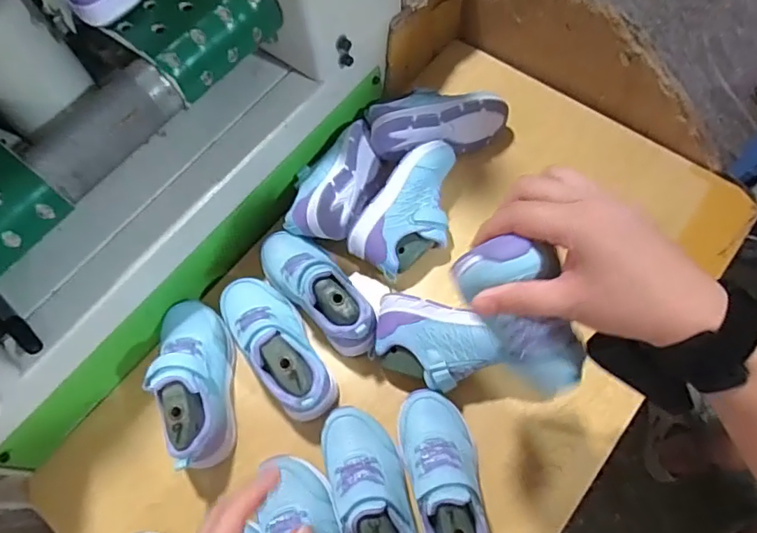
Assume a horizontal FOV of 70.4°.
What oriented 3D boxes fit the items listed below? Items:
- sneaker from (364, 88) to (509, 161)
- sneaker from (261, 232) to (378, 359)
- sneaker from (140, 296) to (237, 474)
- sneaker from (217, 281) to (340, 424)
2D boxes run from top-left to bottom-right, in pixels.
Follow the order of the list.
[{"bbox_3d":[0.076,-0.192,0.694,0.176,0.076,0.083,-13,67,-2],"label":"sneaker"},{"bbox_3d":[-0.071,0.020,0.609,0.070,0.069,0.183,-37,70,-12],"label":"sneaker"},{"bbox_3d":[-0.200,0.119,0.576,0.072,0.080,0.184,-12,67,-2],"label":"sneaker"},{"bbox_3d":[-0.115,0.079,0.584,0.077,0.069,0.184,-36,69,-11],"label":"sneaker"}]

